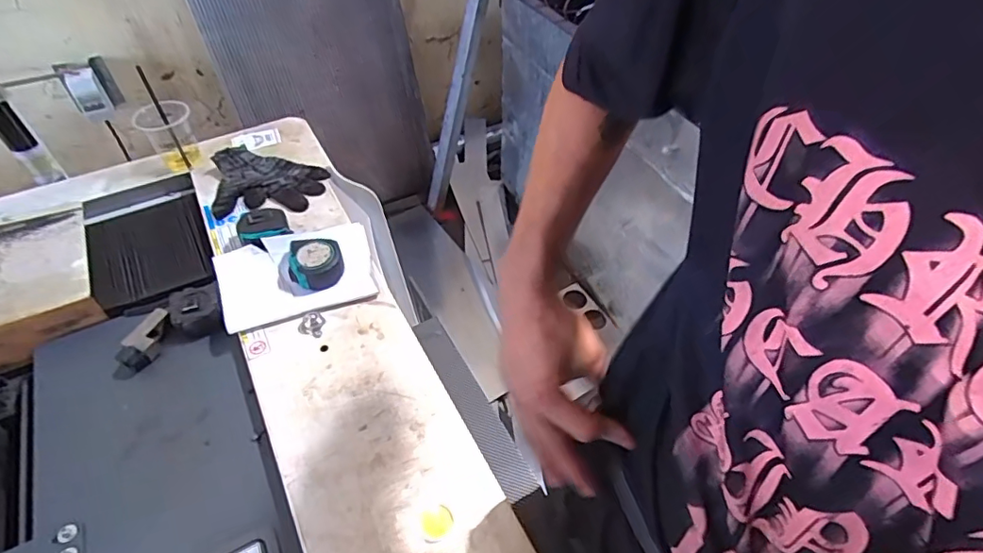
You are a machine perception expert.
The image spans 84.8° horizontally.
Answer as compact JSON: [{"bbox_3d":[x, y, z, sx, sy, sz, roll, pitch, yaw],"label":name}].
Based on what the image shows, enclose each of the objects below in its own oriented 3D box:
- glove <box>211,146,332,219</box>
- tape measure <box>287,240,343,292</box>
[{"bbox_3d":[-0.384,-0.160,0.937,0.187,0.049,0.156,-11,50,-4],"label":"glove"},{"bbox_3d":[-0.255,-0.020,0.778,0.078,0.045,0.073,-25,53,-15],"label":"tape measure"}]

